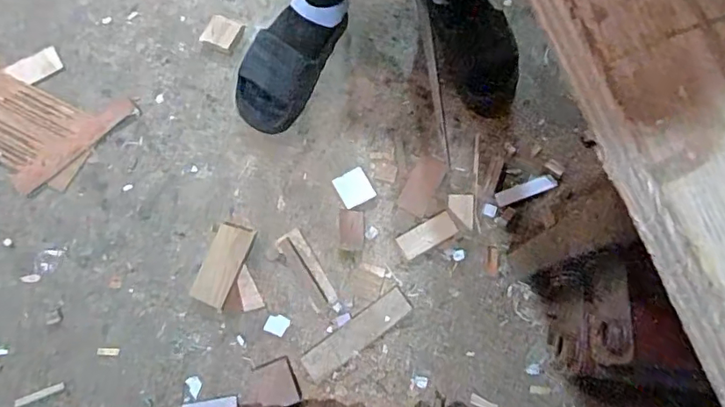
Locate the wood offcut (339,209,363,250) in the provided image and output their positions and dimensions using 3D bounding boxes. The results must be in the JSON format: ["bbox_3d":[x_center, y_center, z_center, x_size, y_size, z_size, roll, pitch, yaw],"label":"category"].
[{"bbox_3d":[-0.018,0.040,0.842,0.037,0.004,0.062,2,78,1],"label":"wood offcut"}]

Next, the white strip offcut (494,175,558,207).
[{"bbox_3d":[0.260,-0.021,0.863,0.098,0.009,0.024,-20,79,-4],"label":"white strip offcut"}]

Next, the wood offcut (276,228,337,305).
[{"bbox_3d":[-0.086,0.100,0.832,0.038,0.004,0.124,-31,80,-6],"label":"wood offcut"}]

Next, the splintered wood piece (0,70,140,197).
[{"bbox_3d":[-0.544,-0.117,0.873,0.301,0.014,0.177,14,79,3],"label":"splintered wood piece"}]

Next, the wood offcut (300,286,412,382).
[{"bbox_3d":[-0.009,0.191,0.800,0.177,0.021,0.044,-35,80,-7],"label":"wood offcut"}]

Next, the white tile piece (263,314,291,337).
[{"bbox_3d":[-0.129,0.182,0.814,0.033,0.004,0.030,22,79,5],"label":"white tile piece"}]

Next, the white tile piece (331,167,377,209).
[{"bbox_3d":[-0.014,-0.025,0.853,0.052,0.013,0.054,-28,80,-5],"label":"white tile piece"}]

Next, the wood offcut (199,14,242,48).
[{"bbox_3d":[-0.237,-0.286,0.904,0.055,0.023,0.050,22,79,5],"label":"wood offcut"}]

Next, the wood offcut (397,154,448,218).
[{"bbox_3d":[0.095,-0.030,0.867,0.047,0.012,0.098,29,80,6],"label":"wood offcut"}]

